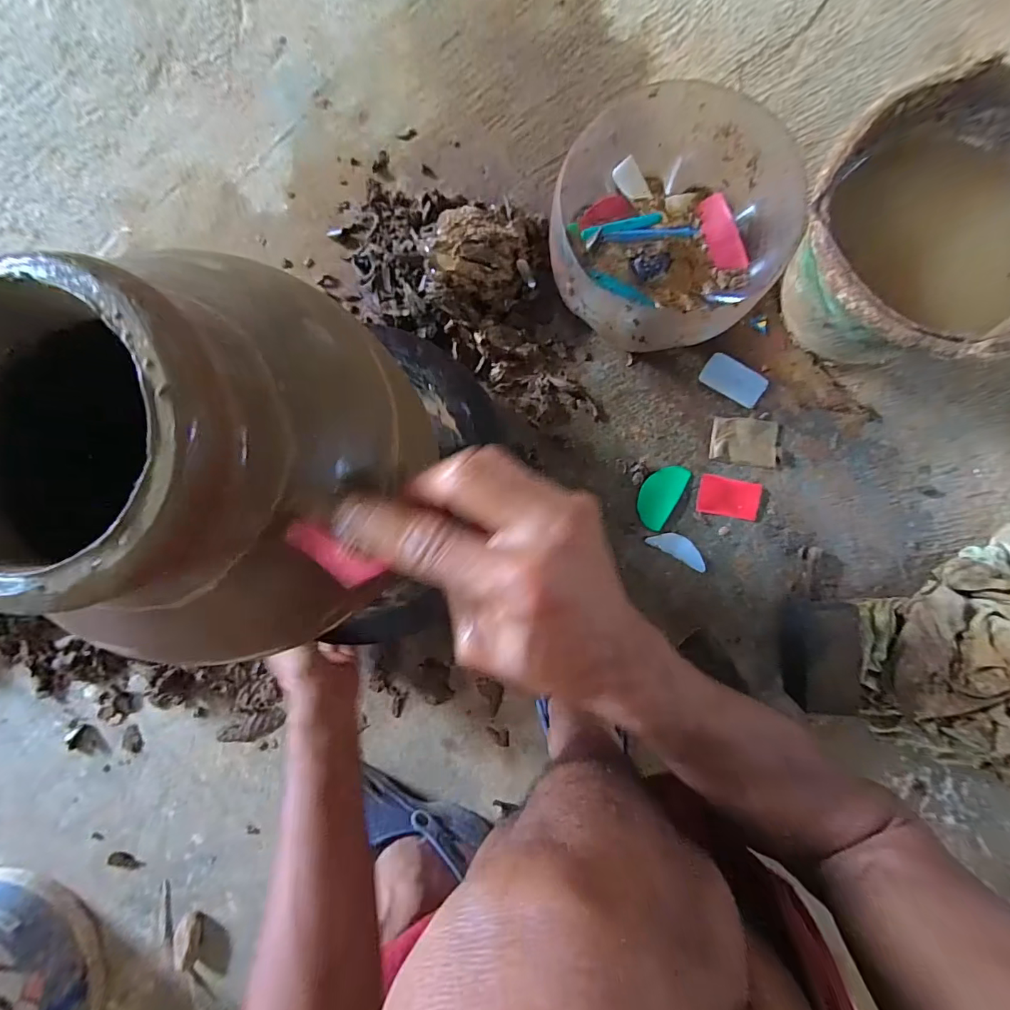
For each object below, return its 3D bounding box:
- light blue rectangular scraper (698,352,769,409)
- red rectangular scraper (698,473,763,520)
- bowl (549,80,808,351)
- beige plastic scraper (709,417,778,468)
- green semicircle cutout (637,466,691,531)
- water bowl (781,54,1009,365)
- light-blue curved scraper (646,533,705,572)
[{"bbox_3d":[0.284,-0.155,0.562,0.076,0.004,0.042,33,95,7],"label":"light blue rectangular scraper"},{"bbox_3d":[0.280,-0.009,0.561,0.075,0.008,0.047,9,90,2],"label":"red rectangular scraper"},{"bbox_3d":[0.175,-0.313,0.518,0.259,0.134,0.246,0,89,2],"label":"bowl"},{"bbox_3d":[0.297,-0.079,0.560,0.078,0.004,0.056,7,90,2],"label":"beige plastic scraper"},{"bbox_3d":[0.193,-0.014,0.568,0.046,0.004,0.083,29,91,2],"label":"green semicircle cutout"},{"bbox_3d":[0.421,-0.259,0.482,0.269,0.184,0.245,0,89,2],"label":"water bowl"},{"bbox_3d":[0.217,0.053,0.565,0.076,0.005,0.028,29,91,2],"label":"light-blue curved scraper"}]

